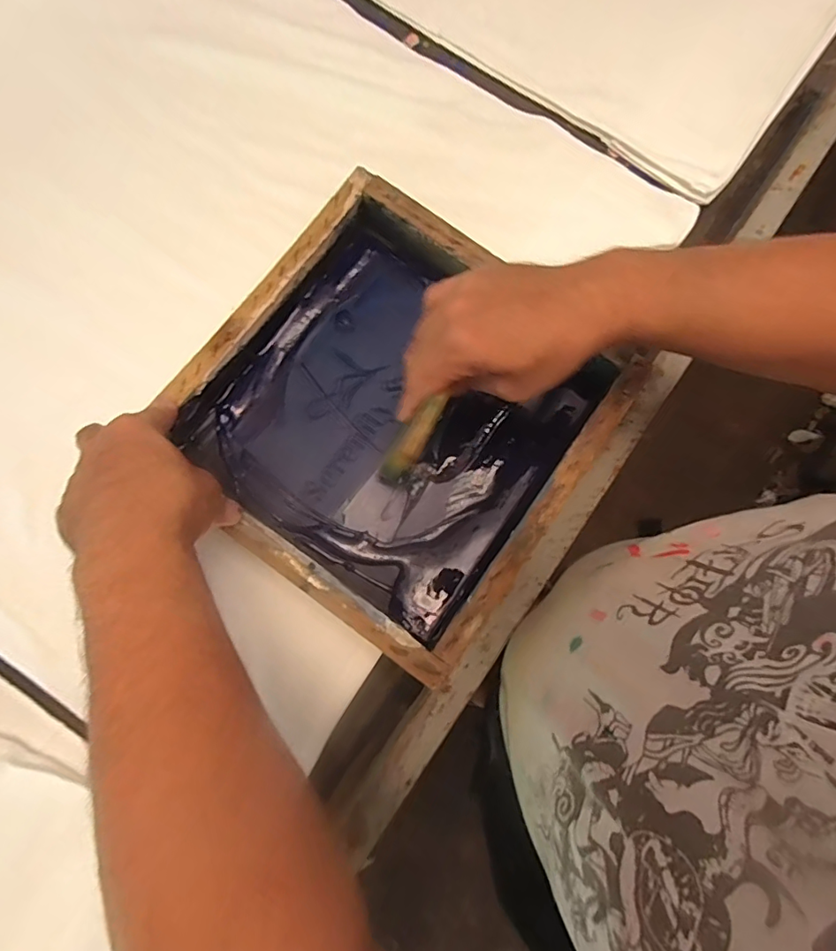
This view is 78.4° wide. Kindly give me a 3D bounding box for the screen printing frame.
[{"bbox_3d":[-0.020,-0.055,0.456,0.325,0.048,0.320,36,81,5],"label":"screen printing frame"}]

